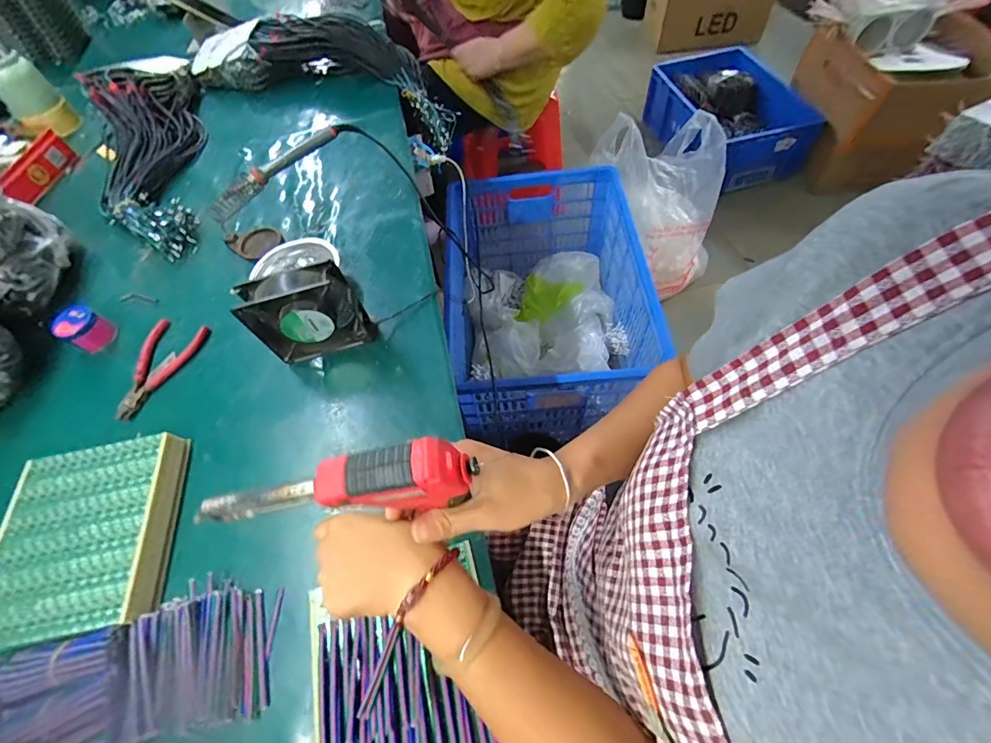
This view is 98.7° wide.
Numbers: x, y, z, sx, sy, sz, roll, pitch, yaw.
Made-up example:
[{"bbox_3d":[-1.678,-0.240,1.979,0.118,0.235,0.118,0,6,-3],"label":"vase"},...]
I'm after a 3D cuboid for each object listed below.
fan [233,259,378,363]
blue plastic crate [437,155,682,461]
[{"bbox_3d":[-0.230,-0.071,0.528,0.131,0.119,0.042,-13,55,-9],"label":"fan"},{"bbox_3d":[0.115,-0.184,1.151,0.487,0.349,0.683,-3,54,-1],"label":"blue plastic crate"}]

